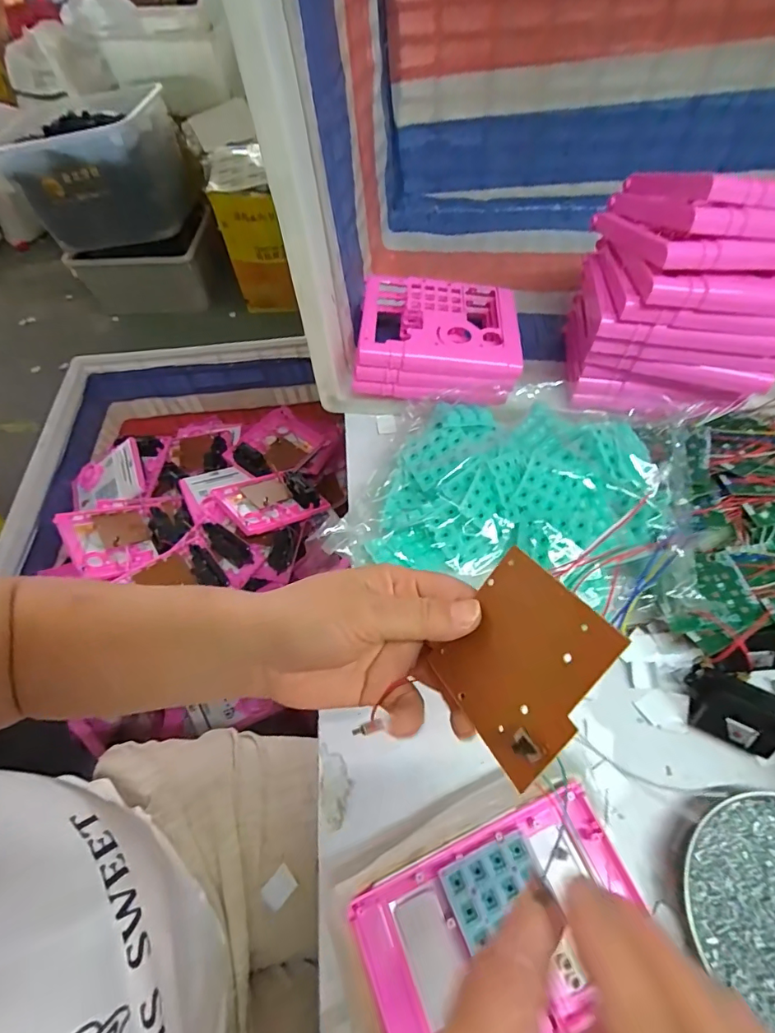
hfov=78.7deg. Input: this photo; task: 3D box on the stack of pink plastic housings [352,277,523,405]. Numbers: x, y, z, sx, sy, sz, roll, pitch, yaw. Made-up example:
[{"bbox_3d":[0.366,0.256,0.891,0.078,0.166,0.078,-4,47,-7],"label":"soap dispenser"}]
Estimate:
[{"bbox_3d":[0.051,-0.190,0.503,0.170,0.054,0.145,0,59,4],"label":"stack of pink plastic housings"}]

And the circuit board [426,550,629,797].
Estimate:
[{"bbox_3d":[0.055,0.059,0.201,0.070,0.006,0.072,-54,38,13],"label":"circuit board"}]

